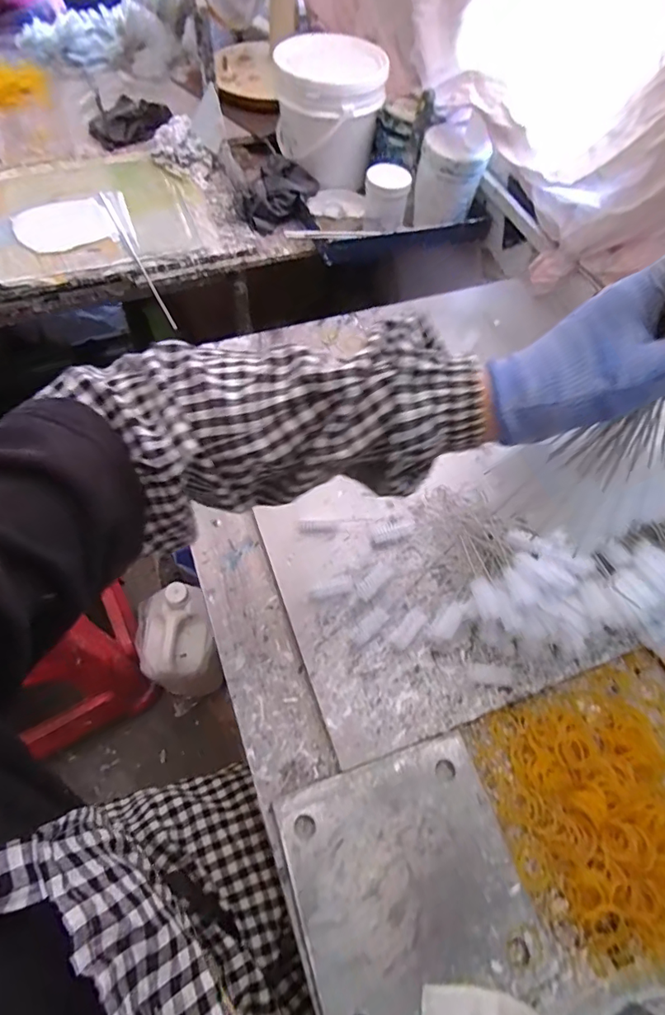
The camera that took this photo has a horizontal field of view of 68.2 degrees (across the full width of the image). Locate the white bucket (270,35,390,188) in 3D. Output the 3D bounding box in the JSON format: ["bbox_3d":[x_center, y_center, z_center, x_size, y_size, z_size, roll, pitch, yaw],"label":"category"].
[{"bbox_3d":[-0.011,-0.739,0.936,0.194,0.175,0.202,3,60,-5],"label":"white bucket"}]

